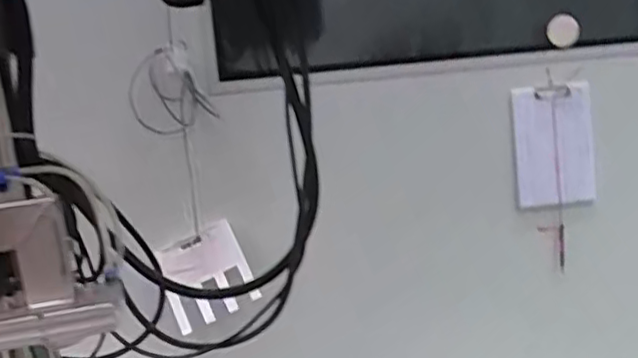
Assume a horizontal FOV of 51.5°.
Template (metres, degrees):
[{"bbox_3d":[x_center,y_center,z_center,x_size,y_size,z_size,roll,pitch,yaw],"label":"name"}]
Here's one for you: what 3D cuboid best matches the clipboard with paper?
[{"bbox_3d":[0.660,-0.093,1.860,0.249,0.336,0.018,-5,0,-12],"label":"clipboard with paper"}]

